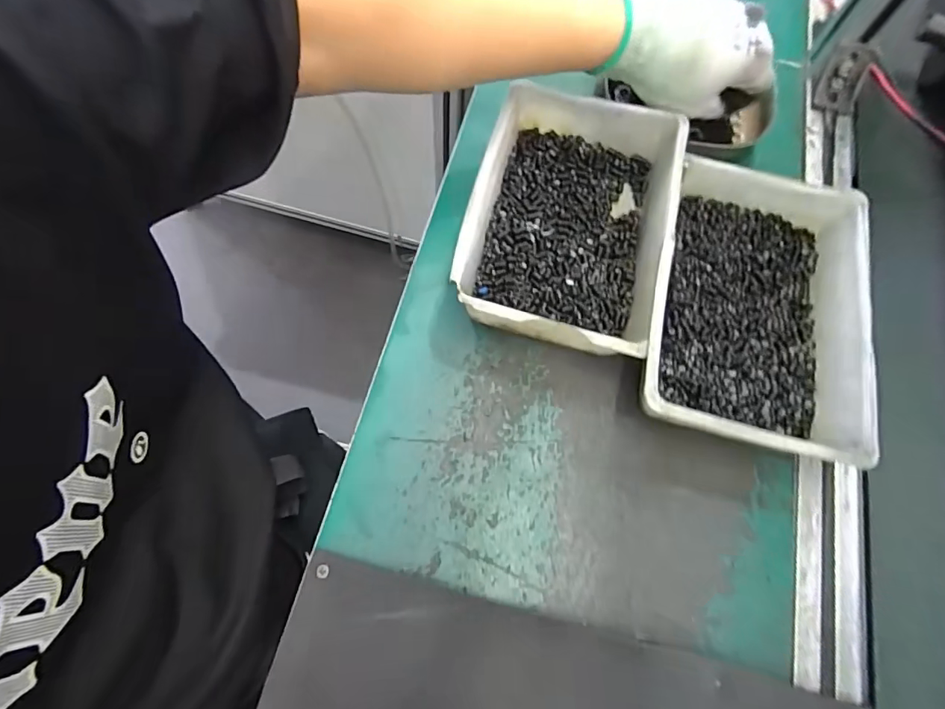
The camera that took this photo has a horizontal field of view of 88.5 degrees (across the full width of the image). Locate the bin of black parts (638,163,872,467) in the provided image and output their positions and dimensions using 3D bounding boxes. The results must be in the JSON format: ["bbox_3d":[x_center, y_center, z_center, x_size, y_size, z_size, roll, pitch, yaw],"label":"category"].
[{"bbox_3d":[0.196,-0.031,0.339,0.140,0.050,0.200,17,70,6],"label":"bin of black parts"}]

